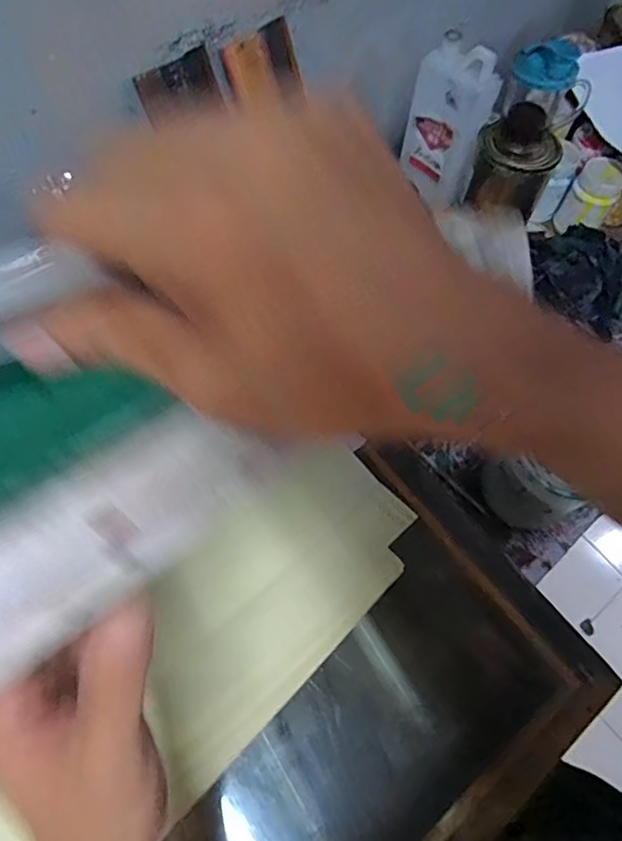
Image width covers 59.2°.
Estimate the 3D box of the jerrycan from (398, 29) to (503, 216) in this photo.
[{"bbox_3d":[0.185,-0.391,0.745,0.115,0.199,0.048,32,67,12],"label":"jerrycan"}]

